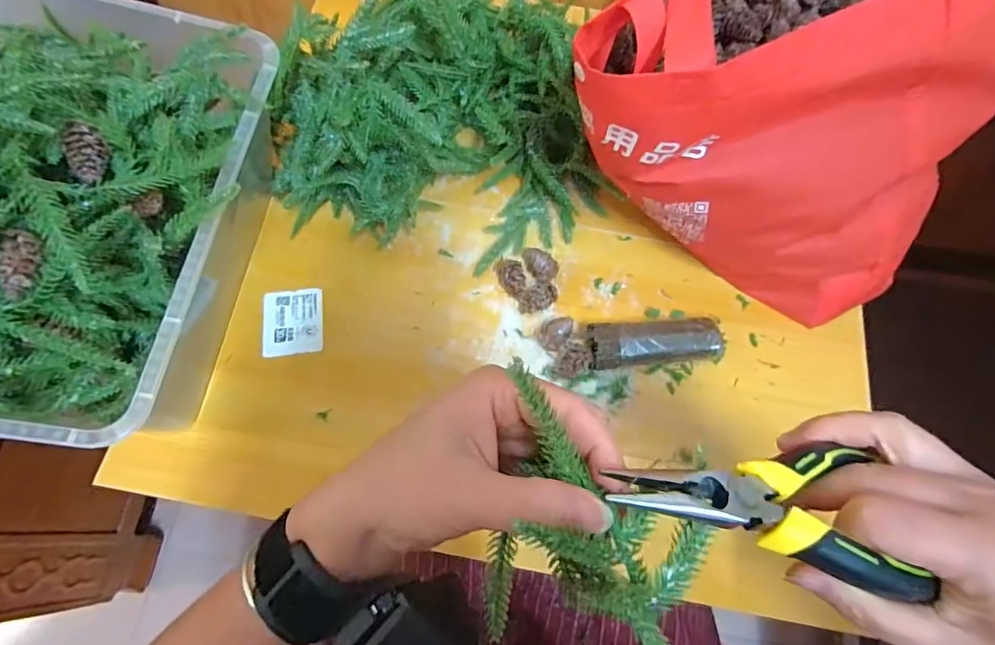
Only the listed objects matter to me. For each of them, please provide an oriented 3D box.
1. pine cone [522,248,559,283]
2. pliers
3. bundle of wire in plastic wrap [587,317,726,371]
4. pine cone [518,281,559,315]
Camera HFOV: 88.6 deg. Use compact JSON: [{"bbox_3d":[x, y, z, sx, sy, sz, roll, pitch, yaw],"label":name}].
[{"bbox_3d":[0.038,-0.053,0.450,0.020,0.015,0.038,-31,73,-13],"label":"pine cone"},{"bbox_3d":[0.099,0.064,0.190,0.126,0.018,0.051,15,68,-14],"label":"pliers"},{"bbox_3d":[0.132,0.019,0.422,0.114,0.030,0.036,-3,69,-4],"label":"bundle of wire in plastic wrap"},{"bbox_3d":[0.034,-0.021,0.437,0.025,0.019,0.031,42,73,13],"label":"pine cone"}]

